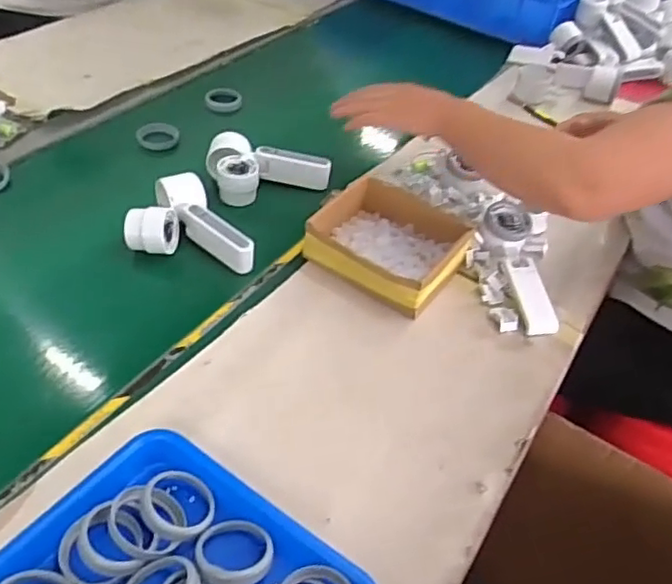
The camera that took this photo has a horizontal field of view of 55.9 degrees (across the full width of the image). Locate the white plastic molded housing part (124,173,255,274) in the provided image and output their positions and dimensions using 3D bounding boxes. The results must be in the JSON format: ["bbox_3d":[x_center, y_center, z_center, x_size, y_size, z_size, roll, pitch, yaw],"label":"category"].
[{"bbox_3d":[-0.166,-0.087,0.770,0.154,0.046,0.121,10,45,-1],"label":"white plastic molded housing part"}]

